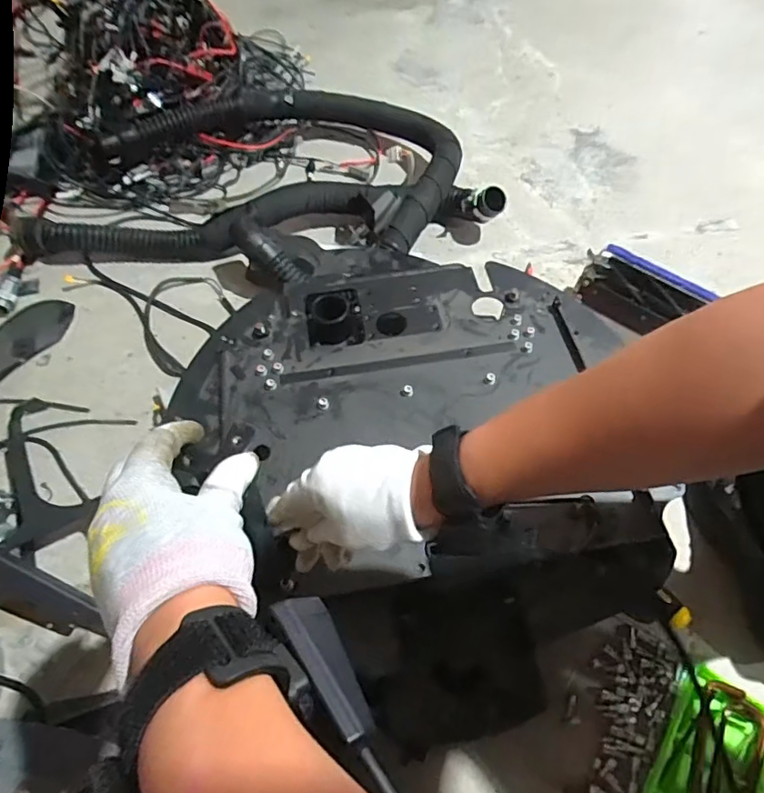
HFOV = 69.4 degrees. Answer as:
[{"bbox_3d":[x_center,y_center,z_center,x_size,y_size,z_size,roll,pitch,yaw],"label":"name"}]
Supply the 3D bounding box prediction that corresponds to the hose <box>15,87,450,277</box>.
[{"bbox_3d":[-0.204,-0.380,0.945,0.647,0.083,0.461,9,60,4],"label":"hose"}]

